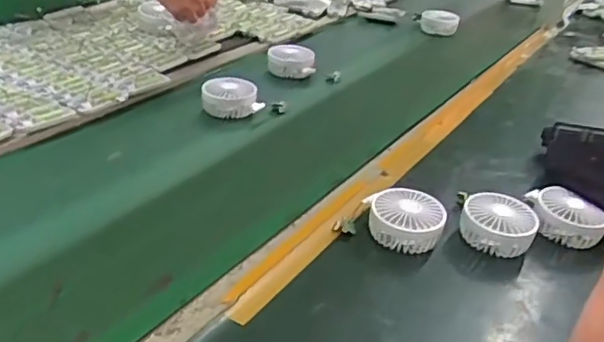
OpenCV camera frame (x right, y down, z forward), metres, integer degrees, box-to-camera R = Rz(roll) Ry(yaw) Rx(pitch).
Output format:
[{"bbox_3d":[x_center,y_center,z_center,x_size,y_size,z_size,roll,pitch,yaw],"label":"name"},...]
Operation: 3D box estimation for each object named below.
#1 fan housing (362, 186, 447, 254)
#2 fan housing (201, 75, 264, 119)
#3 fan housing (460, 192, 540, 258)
[{"bbox_3d":[0.126,0.059,0.763,0.093,0.043,0.086,3,30,-3],"label":"fan housing"},{"bbox_3d":[-0.114,-0.121,1.032,0.086,0.043,0.080,-14,35,-30],"label":"fan housing"},{"bbox_3d":[0.242,0.064,0.777,0.087,0.042,0.086,15,31,17],"label":"fan housing"}]

